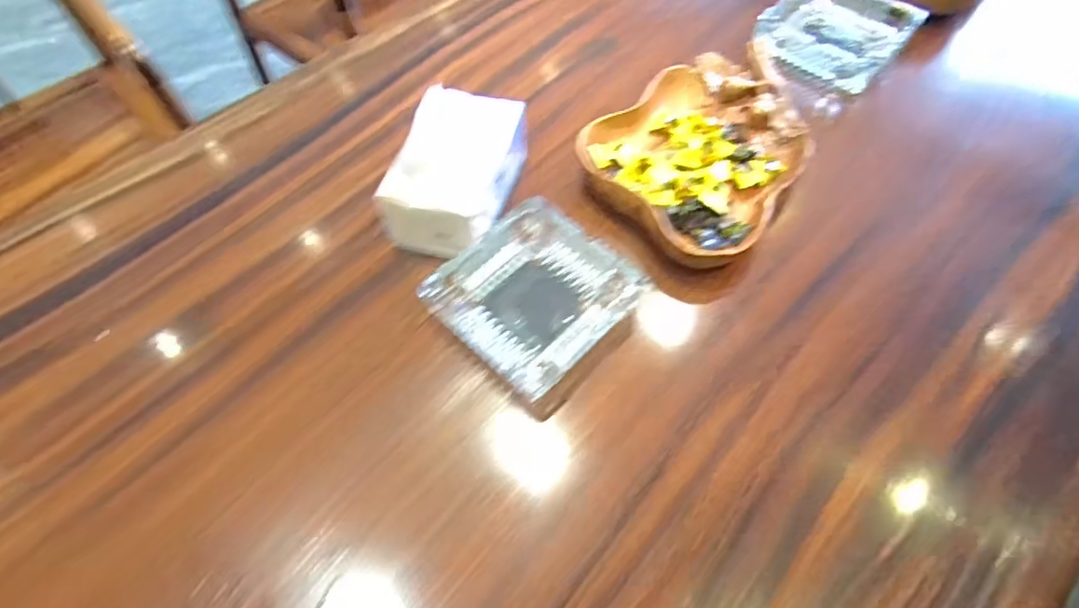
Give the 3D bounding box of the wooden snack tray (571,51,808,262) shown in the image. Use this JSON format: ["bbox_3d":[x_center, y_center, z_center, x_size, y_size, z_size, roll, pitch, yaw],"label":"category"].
[{"bbox_3d":[0.196,-0.166,0.617,0.283,0.041,0.209,-34,65,-20],"label":"wooden snack tray"}]

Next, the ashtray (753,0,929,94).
[{"bbox_3d":[0.365,-0.334,0.722,0.158,0.060,0.155,33,63,17],"label":"ashtray"}]

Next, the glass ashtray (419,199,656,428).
[{"bbox_3d":[-0.005,-0.009,0.528,0.155,0.040,0.157,36,64,19],"label":"glass ashtray"}]

